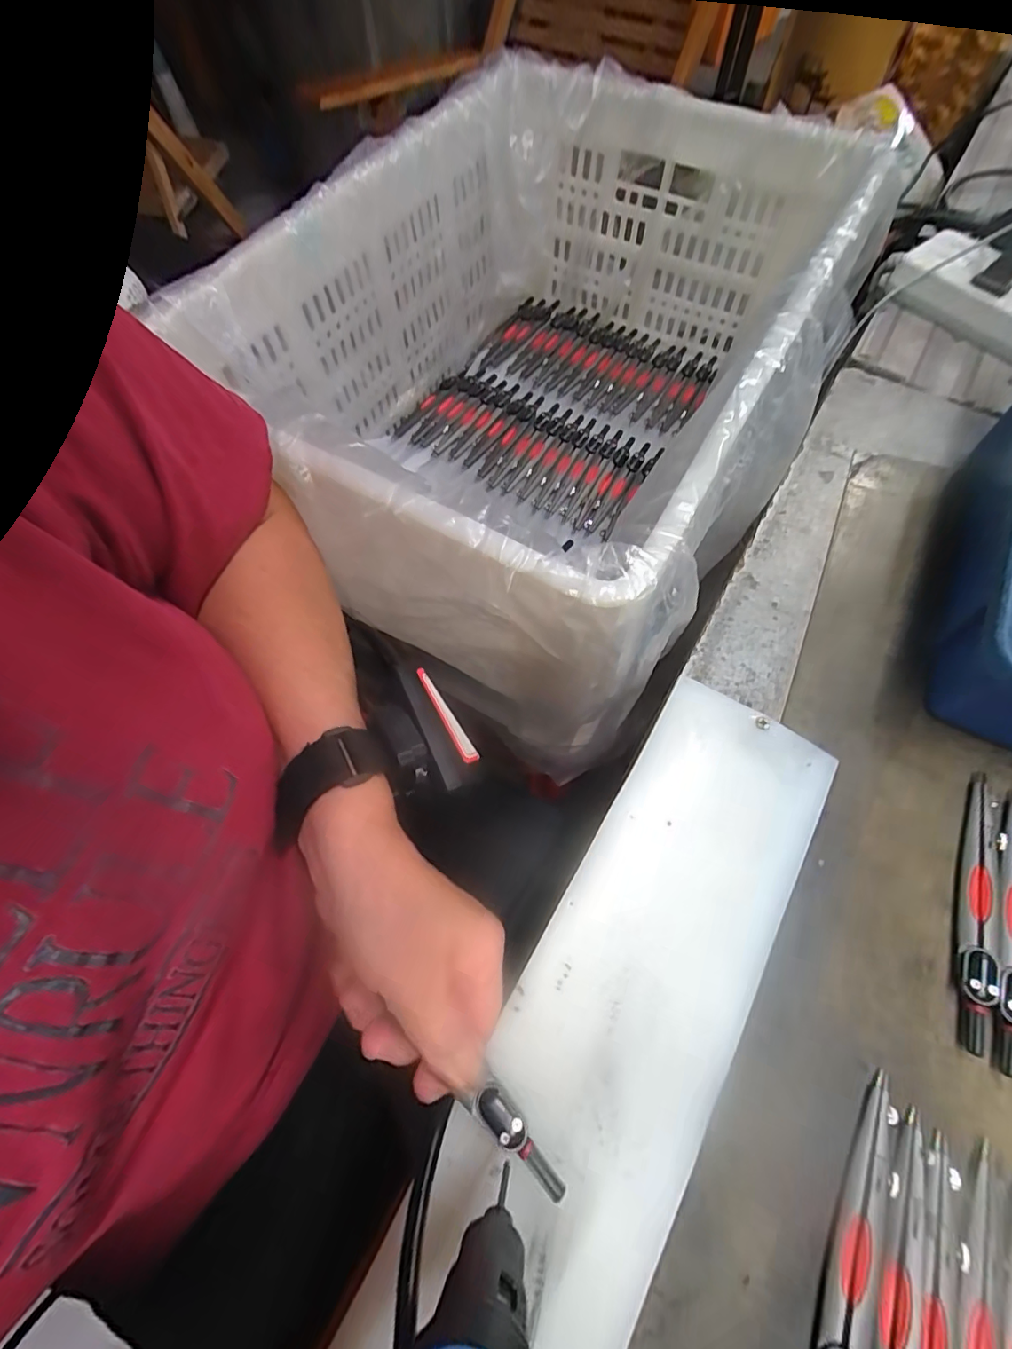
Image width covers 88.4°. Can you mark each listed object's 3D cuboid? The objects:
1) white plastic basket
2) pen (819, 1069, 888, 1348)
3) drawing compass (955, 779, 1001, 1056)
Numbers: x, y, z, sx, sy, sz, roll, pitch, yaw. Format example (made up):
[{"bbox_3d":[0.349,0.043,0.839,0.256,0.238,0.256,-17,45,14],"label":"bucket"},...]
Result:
[{"bbox_3d":[0.045,-0.246,0.423,0.364,0.200,0.488,28,70,14],"label":"white plastic basket"},{"bbox_3d":[0.132,0.228,0.199,0.015,0.009,0.131,22,68,12],"label":"pen"},{"bbox_3d":[0.229,0.109,0.252,0.014,0.013,0.130,21,68,11],"label":"drawing compass"}]

